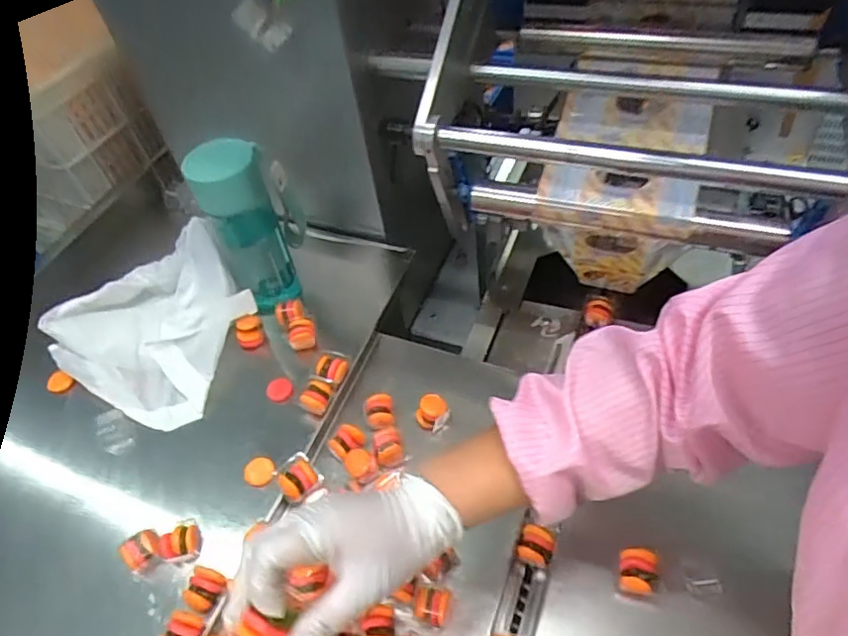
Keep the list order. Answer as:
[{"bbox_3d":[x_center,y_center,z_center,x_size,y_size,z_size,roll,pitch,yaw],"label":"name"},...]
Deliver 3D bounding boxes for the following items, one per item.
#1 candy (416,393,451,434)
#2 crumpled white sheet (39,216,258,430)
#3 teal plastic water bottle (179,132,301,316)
[{"bbox_3d":[0.010,0.103,0.632,0.035,0.031,0.031,13,52,11],"label":"candy"},{"bbox_3d":[-0.319,-0.008,0.682,0.197,0.105,0.208,18,53,15],"label":"crumpled white sheet"},{"bbox_3d":[-0.210,-0.103,0.678,0.079,0.208,0.082,-28,56,-21],"label":"teal plastic water bottle"}]

